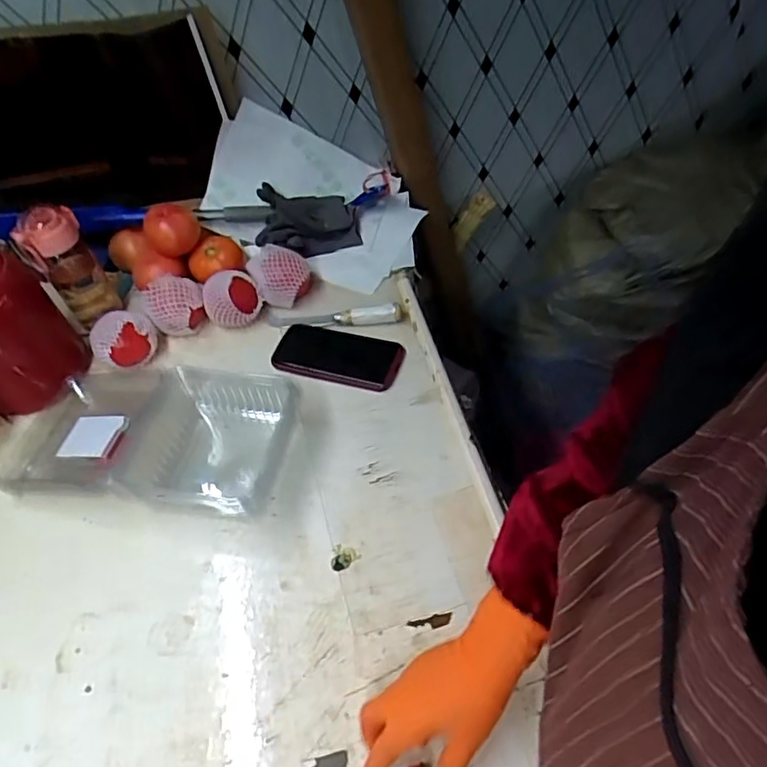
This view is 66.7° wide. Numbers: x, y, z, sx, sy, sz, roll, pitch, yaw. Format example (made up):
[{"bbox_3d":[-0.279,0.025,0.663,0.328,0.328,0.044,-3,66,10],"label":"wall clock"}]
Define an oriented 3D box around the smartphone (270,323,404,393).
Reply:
[{"bbox_3d":[-0.061,-0.039,0.795,0.175,0.010,0.087,12,52,16],"label":"smartphone"}]

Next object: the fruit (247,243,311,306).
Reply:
[{"bbox_3d":[-0.154,-0.162,0.868,0.085,0.070,0.081,-21,50,-11],"label":"fruit"}]

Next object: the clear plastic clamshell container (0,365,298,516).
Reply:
[{"bbox_3d":[-0.293,0.064,0.712,0.370,0.071,0.184,6,51,11],"label":"clear plastic clamshell container"}]

